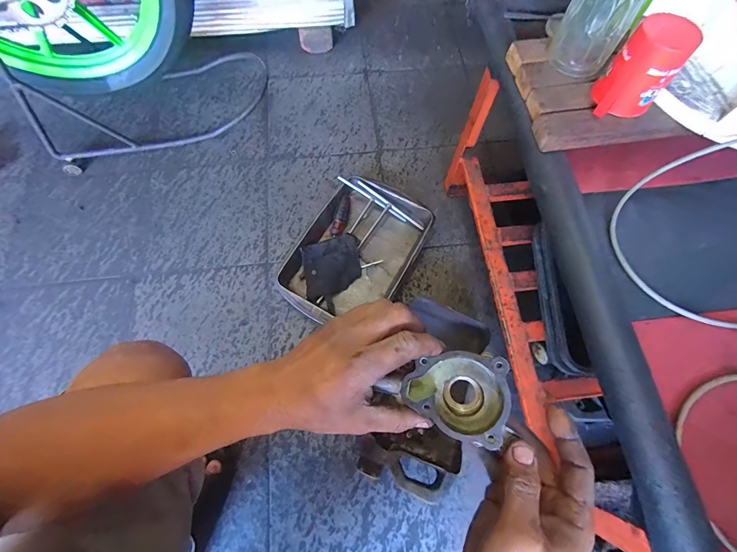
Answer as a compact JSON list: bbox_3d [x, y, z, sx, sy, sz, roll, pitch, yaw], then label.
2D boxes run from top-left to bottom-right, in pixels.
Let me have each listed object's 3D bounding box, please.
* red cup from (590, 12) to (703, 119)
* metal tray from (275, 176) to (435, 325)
[{"bbox_3d":[0.318,-0.238,0.397,0.067,0.083,0.075,42,75,14],"label":"red cup"},{"bbox_3d":[-0.029,-0.053,0.781,0.247,0.045,0.359,28,72,10],"label":"metal tray"}]

